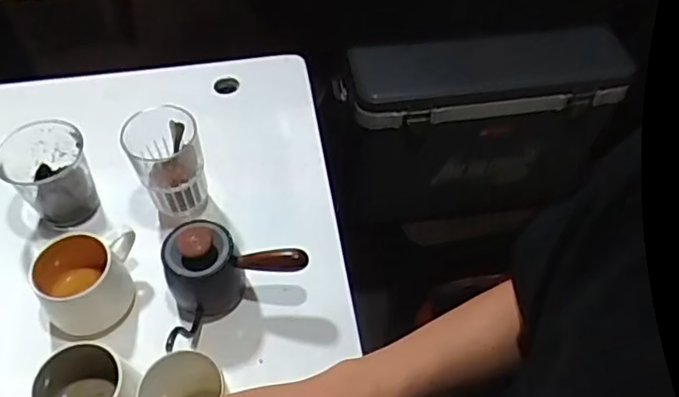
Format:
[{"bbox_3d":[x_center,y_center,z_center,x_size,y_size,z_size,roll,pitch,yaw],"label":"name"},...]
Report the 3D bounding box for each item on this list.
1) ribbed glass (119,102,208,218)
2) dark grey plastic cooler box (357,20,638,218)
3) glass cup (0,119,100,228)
[{"bbox_3d":[-0.189,-0.040,0.665,0.076,0.113,0.075,-26,58,-18],"label":"ribbed glass"},{"bbox_3d":[0.256,-0.146,1.147,0.462,0.327,0.166,-5,54,-3],"label":"dark grey plastic cooler box"},{"bbox_3d":[-0.329,-0.027,0.682,0.089,0.099,0.073,-27,58,-18],"label":"glass cup"}]

